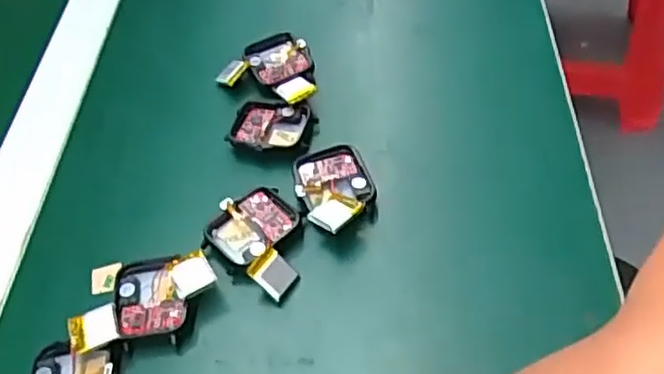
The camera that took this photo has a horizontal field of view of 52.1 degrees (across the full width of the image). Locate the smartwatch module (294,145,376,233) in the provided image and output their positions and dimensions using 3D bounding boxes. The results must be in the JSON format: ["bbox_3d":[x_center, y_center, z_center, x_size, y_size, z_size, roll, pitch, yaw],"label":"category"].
[{"bbox_3d":[0.001,0.002,0.353,0.039,0.019,0.057,-7,51,0],"label":"smartwatch module"}]

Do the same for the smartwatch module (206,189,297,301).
[{"bbox_3d":[-0.033,0.026,0.342,0.057,0.014,0.043,36,62,29],"label":"smartwatch module"}]

